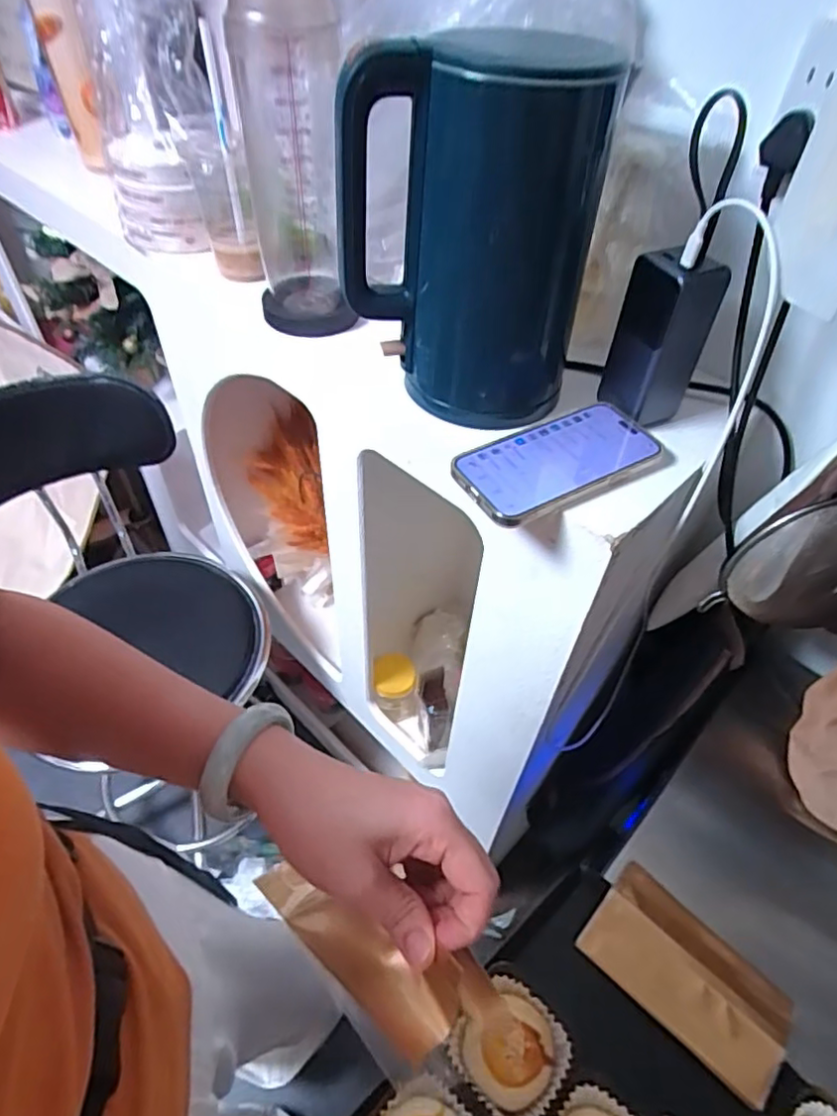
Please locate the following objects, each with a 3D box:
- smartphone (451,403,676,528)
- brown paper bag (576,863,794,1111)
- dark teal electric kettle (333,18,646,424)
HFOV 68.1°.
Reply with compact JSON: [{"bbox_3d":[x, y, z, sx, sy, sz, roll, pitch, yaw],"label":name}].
[{"bbox_3d":[0.112,-0.076,0.485,0.163,0.017,0.081,-23,54,-20],"label":"smartphone"},{"bbox_3d":[0.197,0.304,0.453,0.140,0.012,0.076,36,57,25],"label":"brown paper bag"},{"bbox_3d":[0.044,-0.244,0.473,0.165,0.233,0.131,18,52,13],"label":"dark teal electric kettle"}]

